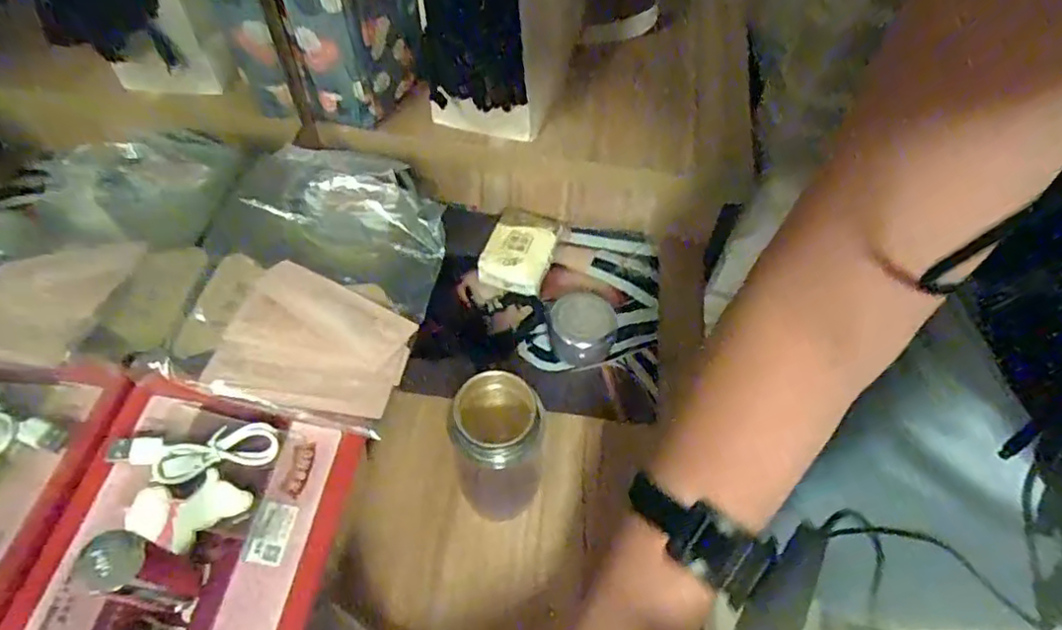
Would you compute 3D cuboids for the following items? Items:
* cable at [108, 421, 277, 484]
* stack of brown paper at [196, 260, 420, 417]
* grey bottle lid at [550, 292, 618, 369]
[{"bbox_3d":[-0.178,0.074,0.326,0.080,0.016,0.024,-9,58,-8],"label":"cable"},{"bbox_3d":[-0.129,0.012,0.377,0.104,0.006,0.094,13,51,-5],"label":"stack of brown paper"},{"bbox_3d":[0.041,0.010,0.499,0.046,0.036,0.049,1,57,-2],"label":"grey bottle lid"}]

